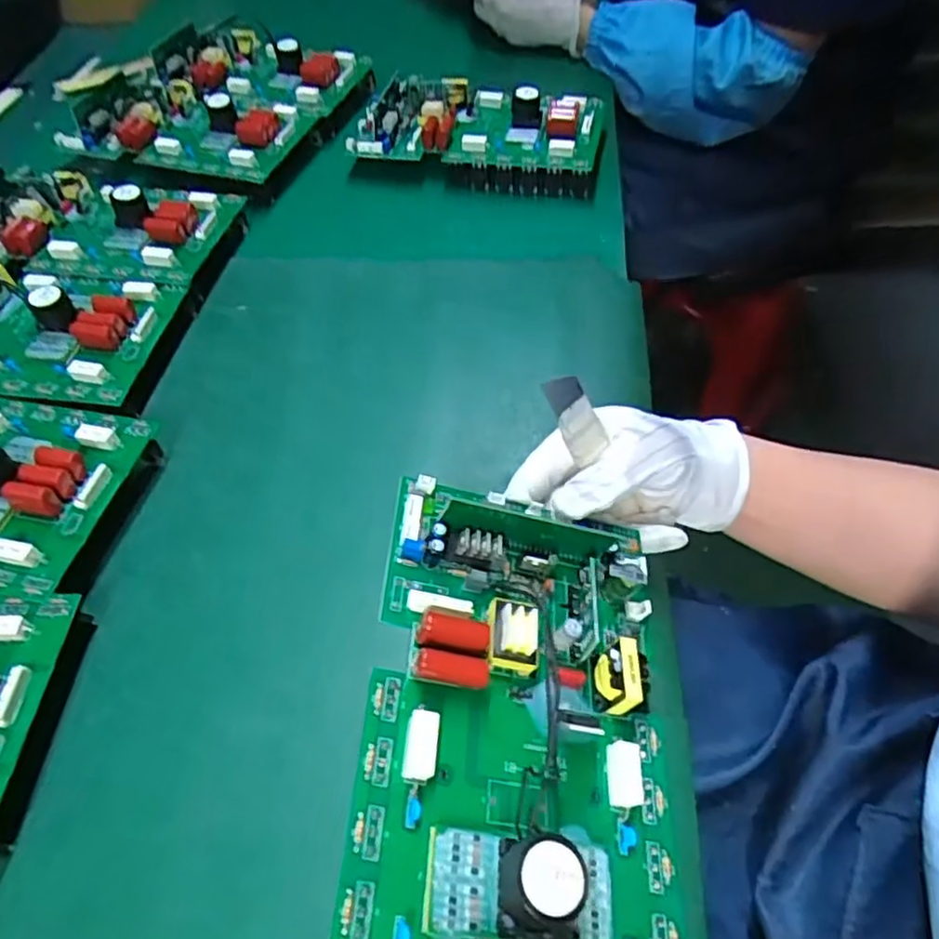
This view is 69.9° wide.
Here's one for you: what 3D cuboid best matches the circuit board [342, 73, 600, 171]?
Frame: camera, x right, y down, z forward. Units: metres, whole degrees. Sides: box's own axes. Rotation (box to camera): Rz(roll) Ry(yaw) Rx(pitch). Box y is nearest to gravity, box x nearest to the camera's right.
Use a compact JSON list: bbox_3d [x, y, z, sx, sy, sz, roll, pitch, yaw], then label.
[{"bbox_3d":[0.009,-0.320,0.635,0.226,0.053,0.106,8,55,7],"label":"circuit board"}]

